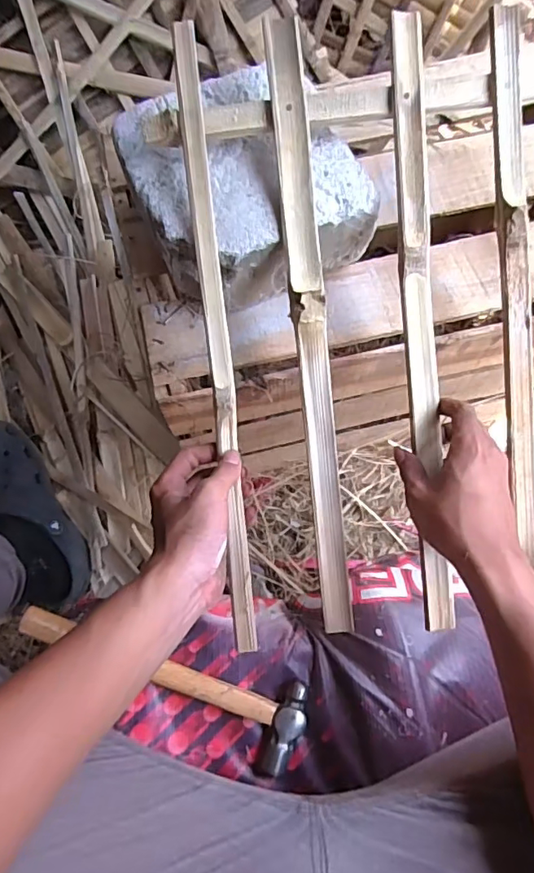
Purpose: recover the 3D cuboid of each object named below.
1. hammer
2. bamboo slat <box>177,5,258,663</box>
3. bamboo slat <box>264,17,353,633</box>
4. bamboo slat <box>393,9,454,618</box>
[{"bbox_3d":[-0.096,0.228,0.461,0.263,0.032,0.075,14,72,6],"label":"hammer"},{"bbox_3d":[-0.041,-0.078,0.429,0.017,0.009,0.508,-6,92,-2],"label":"bamboo slat"},{"bbox_3d":[0.040,-0.088,0.437,0.032,0.016,0.502,-5,92,-9],"label":"bamboo slat"},{"bbox_3d":[0.131,-0.093,0.439,0.027,0.012,0.509,-4,91,-1],"label":"bamboo slat"}]

